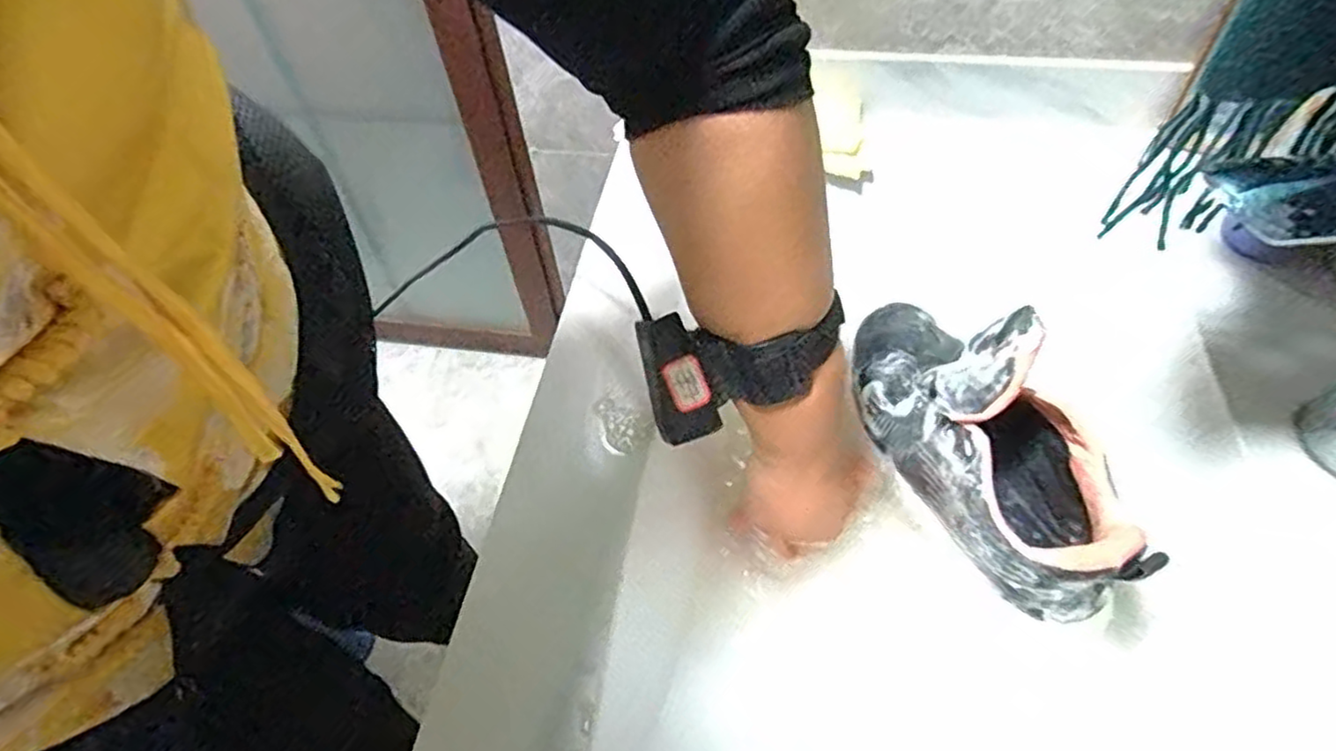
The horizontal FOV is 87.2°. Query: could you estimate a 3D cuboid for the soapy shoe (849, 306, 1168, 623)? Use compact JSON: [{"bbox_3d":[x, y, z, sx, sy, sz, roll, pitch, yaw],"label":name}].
[{"bbox_3d":[0.201,0.027,0.448,0.090,0.113,0.239,-17,53,-9],"label":"soapy shoe"}]

